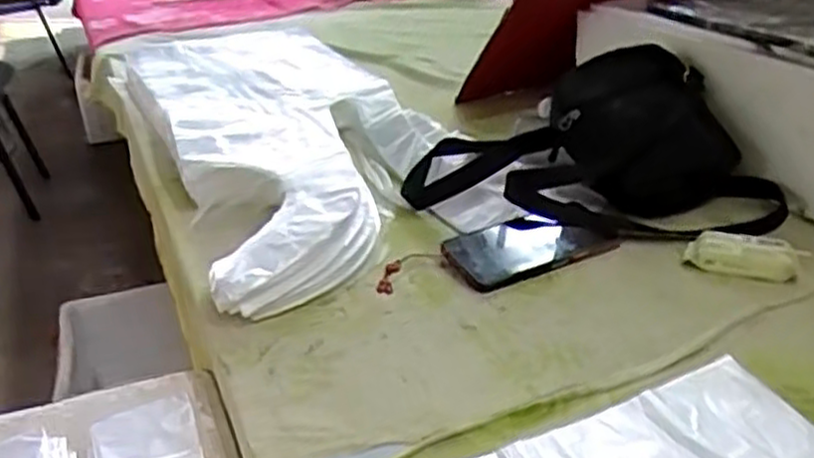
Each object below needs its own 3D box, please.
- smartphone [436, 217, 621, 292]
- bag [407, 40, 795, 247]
[{"bbox_3d":[0.116,0.013,0.719,0.153,0.015,0.080,-16,44,-24],"label":"smartphone"},{"bbox_3d":[0.190,-0.092,0.786,0.374,0.129,0.179,10,31,24],"label":"bag"}]

